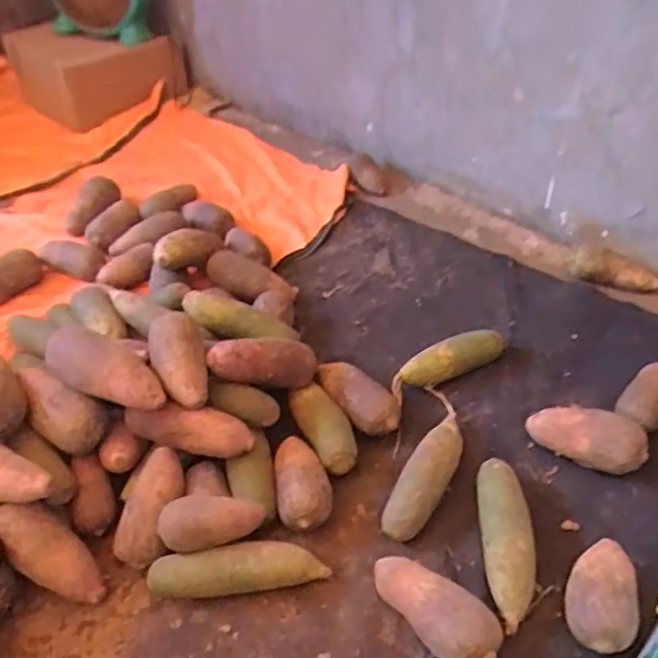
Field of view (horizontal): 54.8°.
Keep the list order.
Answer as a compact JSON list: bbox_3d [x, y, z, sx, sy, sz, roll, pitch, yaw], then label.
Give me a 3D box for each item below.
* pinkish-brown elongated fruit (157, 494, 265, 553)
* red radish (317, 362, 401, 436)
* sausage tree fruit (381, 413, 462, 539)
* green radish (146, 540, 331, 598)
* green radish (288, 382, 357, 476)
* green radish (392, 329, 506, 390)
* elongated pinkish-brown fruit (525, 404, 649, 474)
[{"bbox_3d":[-0.140,0.231,0.759,0.119,0.048,0.053,-6,42,-4],"label":"pinkish-brown elongated fruit"},{"bbox_3d":[0.039,0.104,0.941,0.144,0.064,0.069,33,53,32],"label":"red radish"},{"bbox_3d":[0.133,0.185,0.839,0.059,0.065,0.198,24,49,27],"label":"sausage tree fruit"},{"bbox_3d":[-0.109,0.292,0.761,0.210,0.056,0.049,-7,43,-5],"label":"green radish"},{"bbox_3d":[-0.007,0.146,0.907,0.067,0.056,0.147,-19,45,-17],"label":"green radish"},{"bbox_3d":[0.181,0.049,0.990,0.200,0.054,0.052,-19,45,-18],"label":"green radish"},{"bbox_3d":[0.349,0.148,0.865,0.153,0.062,0.065,16,45,19],"label":"elongated pinkish-brown fruit"}]

